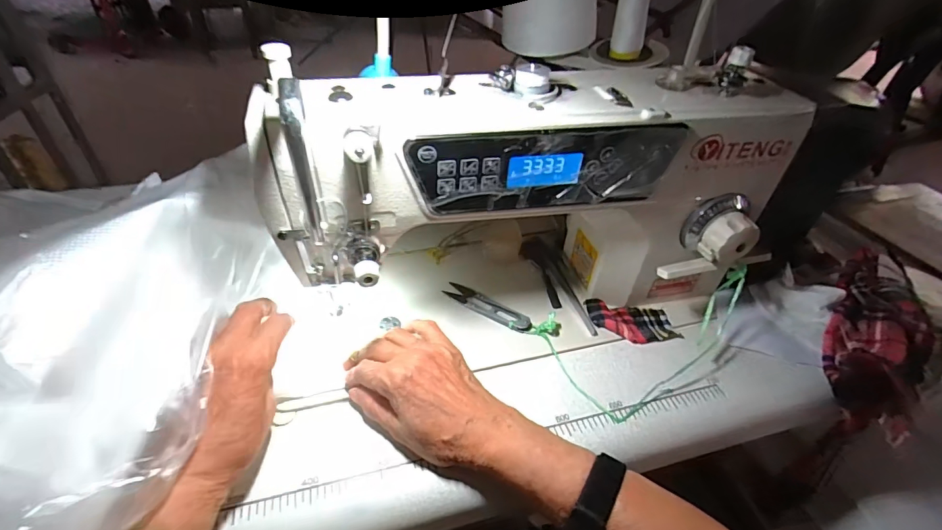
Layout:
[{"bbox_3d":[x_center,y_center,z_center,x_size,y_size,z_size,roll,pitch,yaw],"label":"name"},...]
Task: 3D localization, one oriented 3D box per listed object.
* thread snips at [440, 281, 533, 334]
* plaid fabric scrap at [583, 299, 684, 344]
[{"bbox_3d":[0.018,0.043,0.456,0.101,0.010,0.024,26,46,24],"label":"thread snips"},{"bbox_3d":[0.164,0.056,0.449,0.087,0.012,0.048,5,41,2],"label":"plaid fabric scrap"}]

